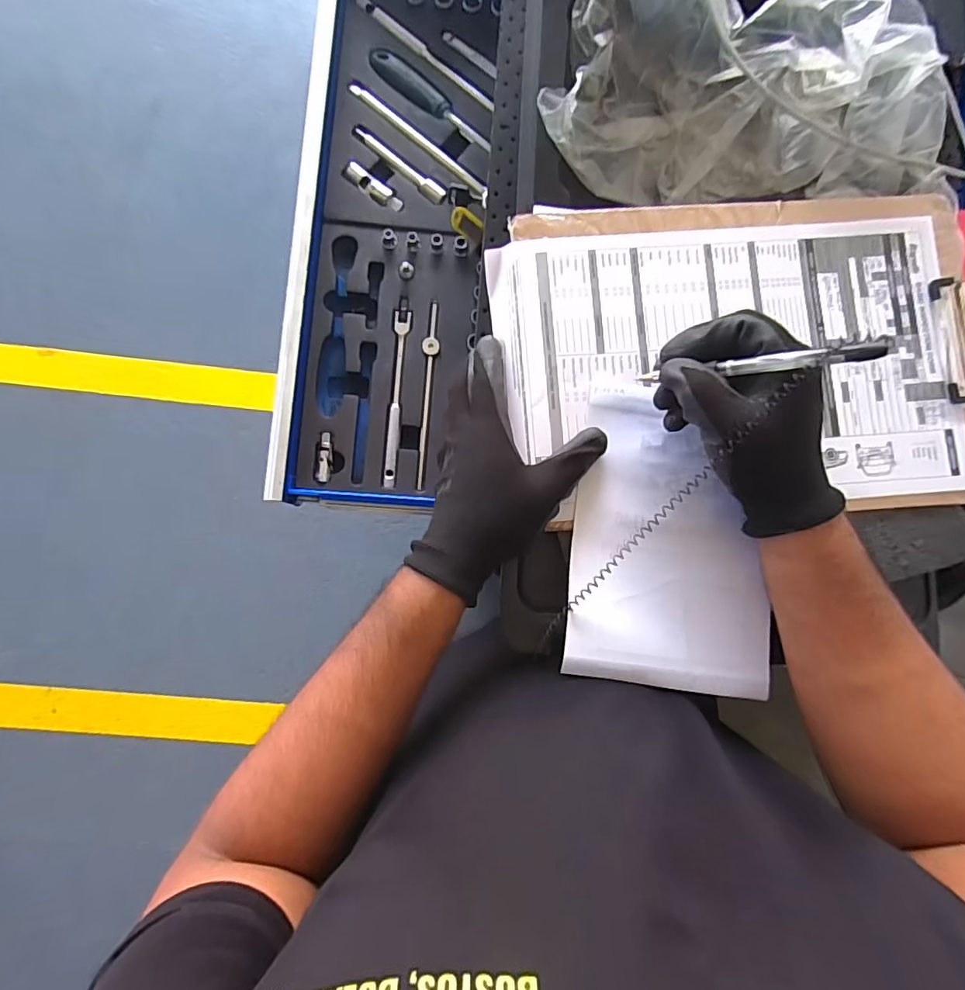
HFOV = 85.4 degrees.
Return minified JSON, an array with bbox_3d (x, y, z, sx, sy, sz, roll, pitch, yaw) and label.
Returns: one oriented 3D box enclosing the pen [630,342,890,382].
[{"bbox_3d":[0.160,-0.080,0.325,0.015,0.149,0.013,22,83,-34],"label":"pen"}]

